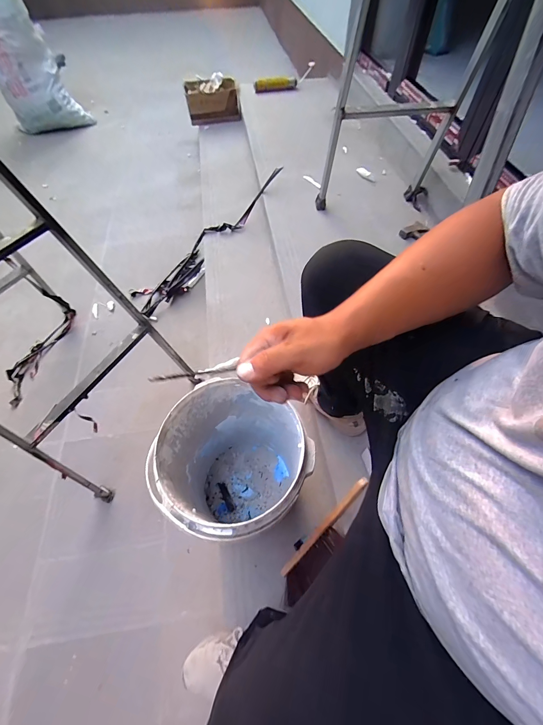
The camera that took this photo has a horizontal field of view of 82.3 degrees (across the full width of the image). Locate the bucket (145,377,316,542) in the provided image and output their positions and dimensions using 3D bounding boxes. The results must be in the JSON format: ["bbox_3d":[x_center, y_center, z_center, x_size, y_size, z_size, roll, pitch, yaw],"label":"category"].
[{"bbox_3d":[-0.075,0.268,0.771,0.312,0.374,0.308,0,57,1],"label":"bucket"}]

